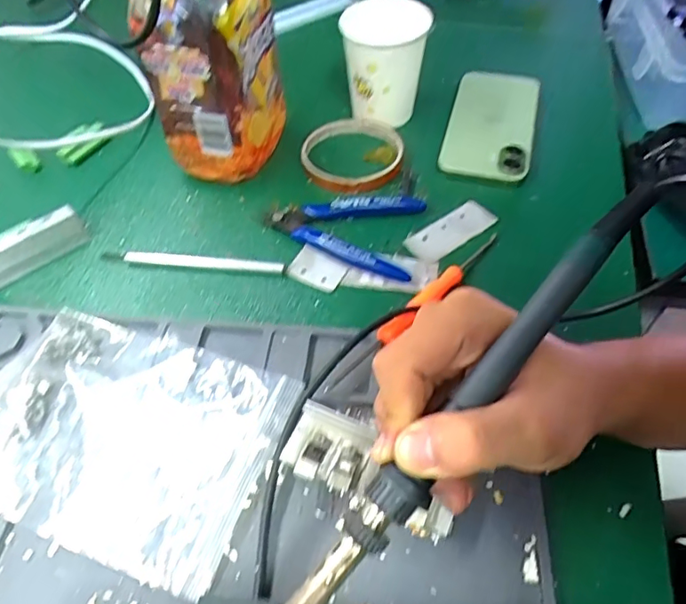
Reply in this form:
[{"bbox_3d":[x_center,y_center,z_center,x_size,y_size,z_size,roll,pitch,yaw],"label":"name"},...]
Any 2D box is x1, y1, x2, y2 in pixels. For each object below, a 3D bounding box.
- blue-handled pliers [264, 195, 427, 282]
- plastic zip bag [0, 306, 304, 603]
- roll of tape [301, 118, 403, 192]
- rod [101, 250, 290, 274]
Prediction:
[{"bbox_3d":[0.000,-0.057,0.397,0.112,0.016,0.072,15,53,14],"label":"blue-handled pliers"},{"bbox_3d":[-0.122,0.069,0.302,0.164,0.013,0.121,16,53,14],"label":"plastic zip bag"},{"bbox_3d":[0.010,-0.124,0.450,0.078,0.011,0.090,14,52,12],"label":"roll of tape"},{"bbox_3d":[-0.106,-0.028,0.385,0.131,0.007,0.008,6,51,6],"label":"rod"}]

